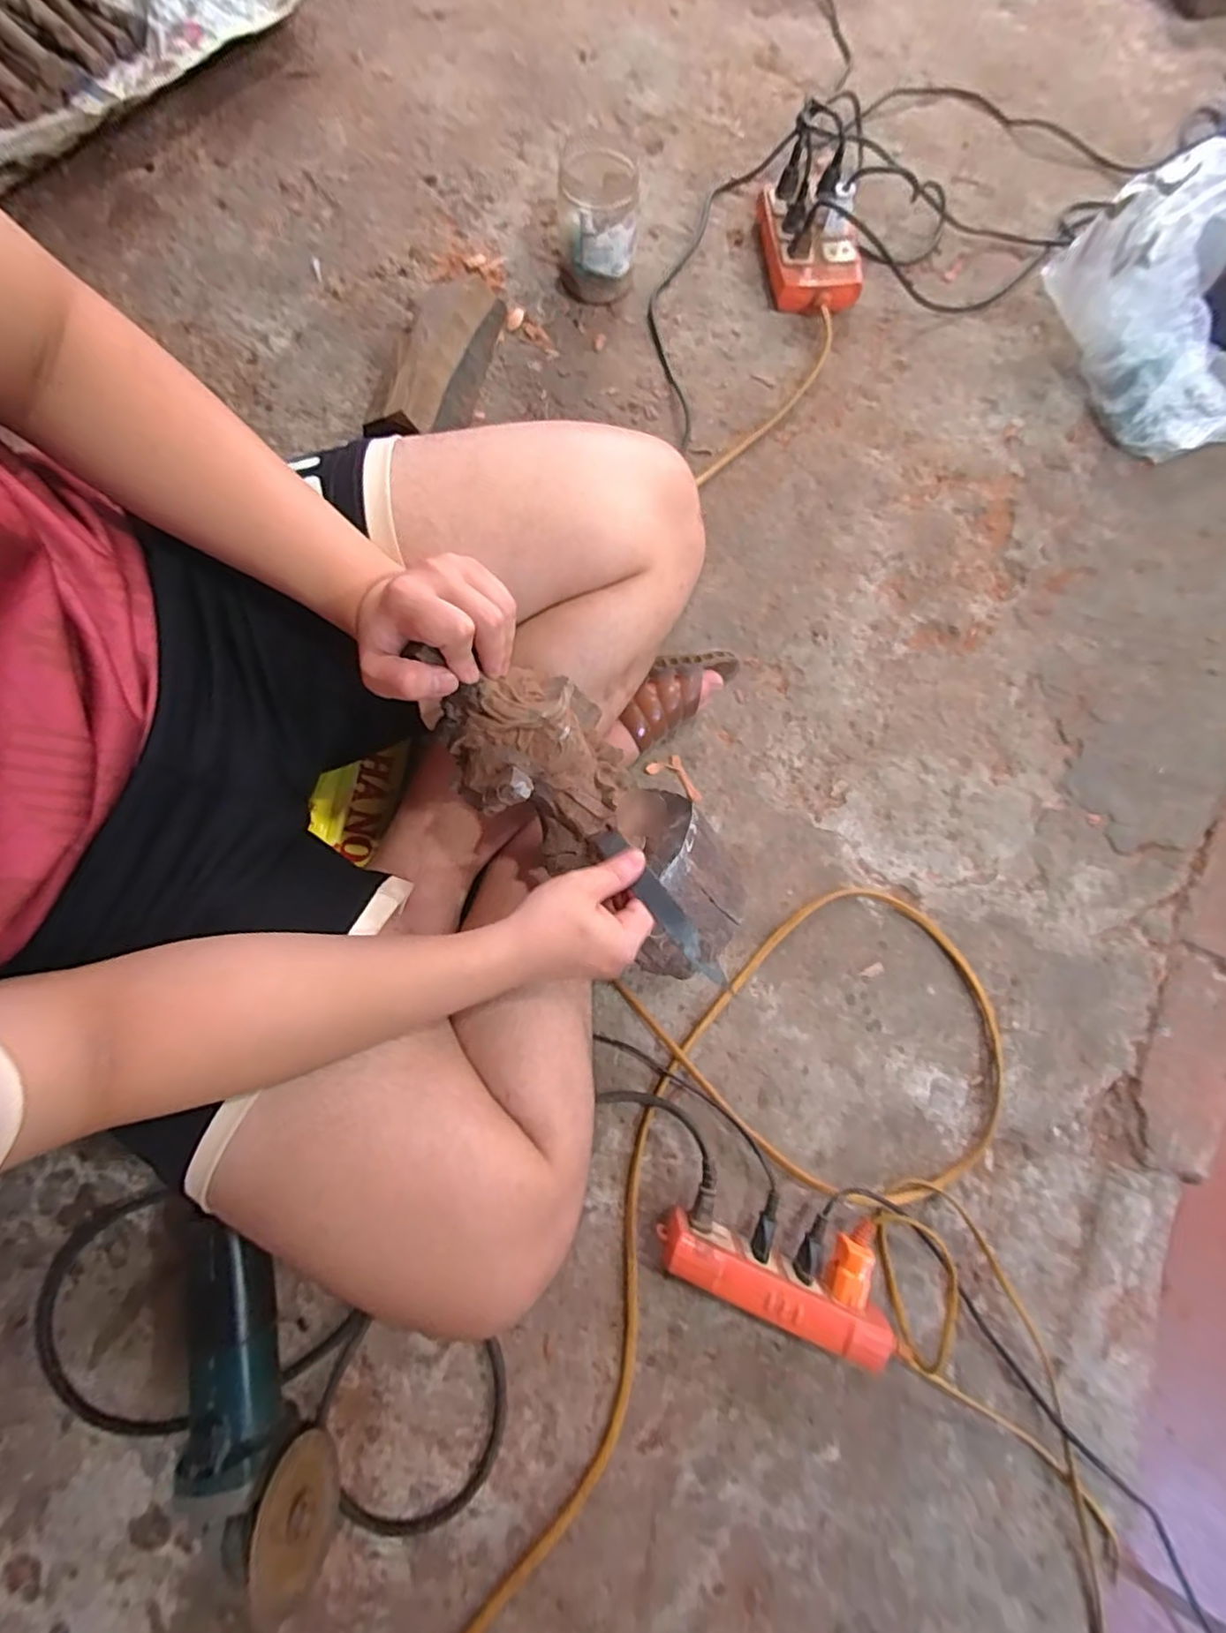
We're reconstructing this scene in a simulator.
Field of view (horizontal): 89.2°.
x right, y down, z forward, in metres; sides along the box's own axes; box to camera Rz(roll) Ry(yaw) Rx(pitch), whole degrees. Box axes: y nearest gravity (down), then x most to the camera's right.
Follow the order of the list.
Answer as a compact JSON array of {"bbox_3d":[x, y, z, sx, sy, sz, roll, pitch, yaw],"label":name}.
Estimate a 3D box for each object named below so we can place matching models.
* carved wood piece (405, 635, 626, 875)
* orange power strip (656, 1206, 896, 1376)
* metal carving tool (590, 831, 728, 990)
[{"bbox_3d":[-0.052,-0.042,0.445,0.150,0.075,0.103,45,56,-31],"label":"carved wood piece"},{"bbox_3d":[0.134,0.401,0.536,0.193,0.063,0.038,23,79,2],"label":"orange power strip"},{"bbox_3d":[0.031,0.060,0.433,0.021,0.011,0.145,-35,53,-8],"label":"metal carving tool"}]

